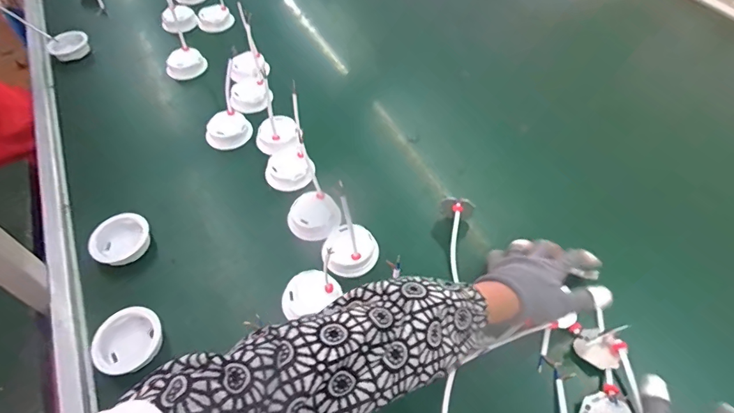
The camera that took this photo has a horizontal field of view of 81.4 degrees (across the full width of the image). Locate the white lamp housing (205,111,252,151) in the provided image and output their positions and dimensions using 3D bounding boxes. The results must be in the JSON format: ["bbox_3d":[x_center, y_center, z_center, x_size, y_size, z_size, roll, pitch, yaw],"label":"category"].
[{"bbox_3d":[-0.224,-0.121,0.690,0.073,0.037,0.061,-8,50,-5],"label":"white lamp housing"}]

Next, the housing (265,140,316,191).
[{"bbox_3d":[-0.118,-0.057,0.640,0.066,0.039,0.069,-1,50,1],"label":"housing"}]

